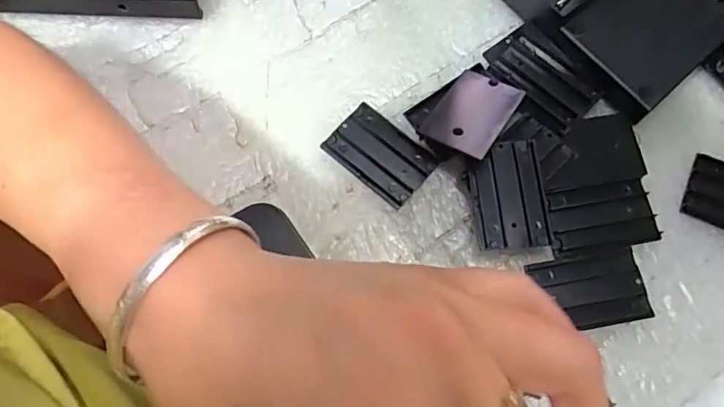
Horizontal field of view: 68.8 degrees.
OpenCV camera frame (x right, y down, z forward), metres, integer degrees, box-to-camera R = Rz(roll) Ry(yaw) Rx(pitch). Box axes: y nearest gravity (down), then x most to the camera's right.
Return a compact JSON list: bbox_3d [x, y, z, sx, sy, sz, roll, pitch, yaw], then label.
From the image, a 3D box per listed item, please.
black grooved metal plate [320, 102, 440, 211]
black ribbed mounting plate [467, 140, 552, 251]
[{"bbox_3d":[0.010,-0.027,0.282,0.055,0.004,0.034,39,78,13],"label":"black grooved metal plate"},{"bbox_3d":[0.073,-0.004,0.265,0.036,0.012,0.053,-5,72,1],"label":"black ribbed mounting plate"}]

